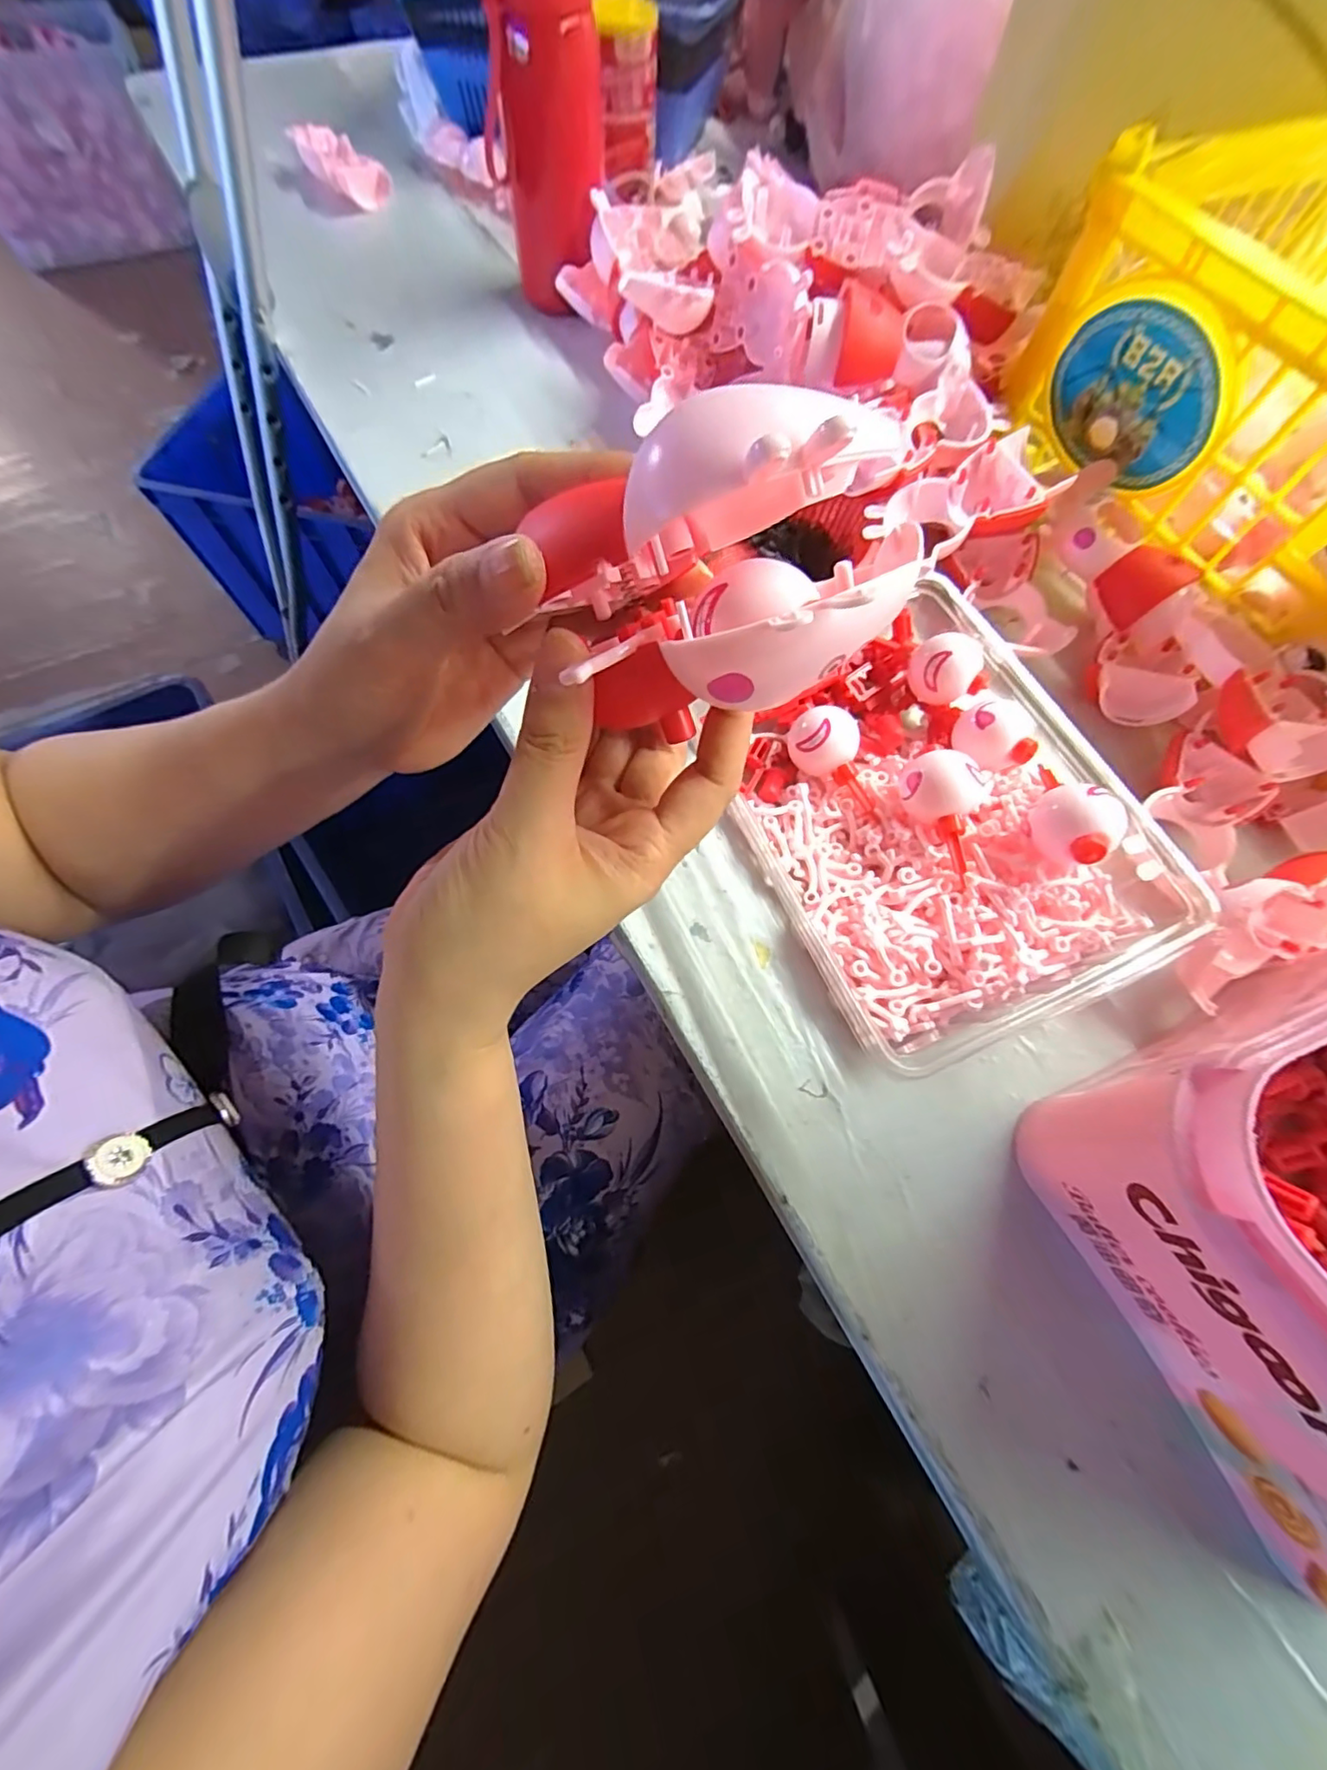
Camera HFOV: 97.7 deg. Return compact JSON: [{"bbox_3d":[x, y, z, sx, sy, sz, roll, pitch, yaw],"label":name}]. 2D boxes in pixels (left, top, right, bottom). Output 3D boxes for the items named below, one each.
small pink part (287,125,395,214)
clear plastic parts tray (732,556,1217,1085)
[{"bbox_3d":[-0.301,-0.670,0.543,0.045,0.030,0.114,-39,74,-17],"label":"small pink part"},{"bbox_3d":[0.130,-0.041,0.277,0.171,0.054,0.214,-23,71,-12],"label":"clear plastic parts tray"}]

